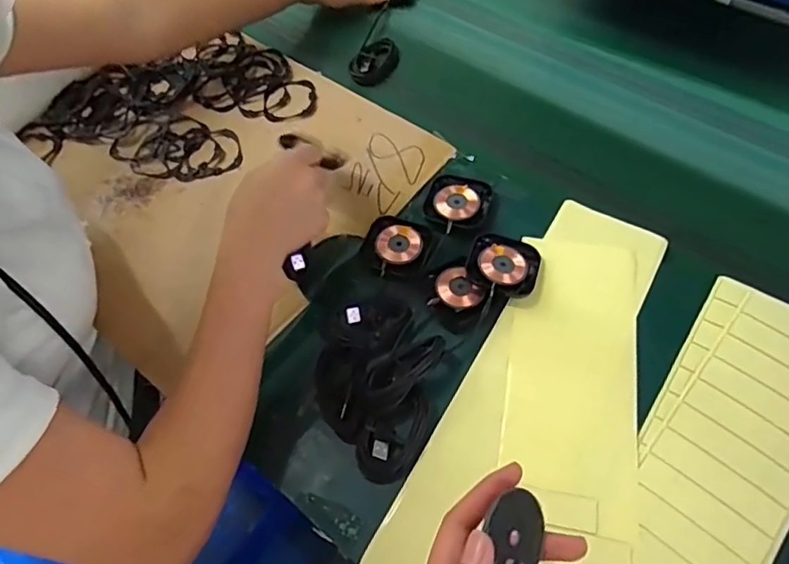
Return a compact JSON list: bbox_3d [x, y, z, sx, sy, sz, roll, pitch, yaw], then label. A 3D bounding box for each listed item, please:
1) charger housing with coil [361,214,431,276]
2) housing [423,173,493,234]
[{"bbox_3d":[0.002,-0.037,0.509,0.056,0.008,0.058,18,57,11],"label":"charger housing with coil"},{"bbox_3d":[0.060,-0.078,0.526,0.058,0.011,0.063,18,57,11],"label":"housing"}]

